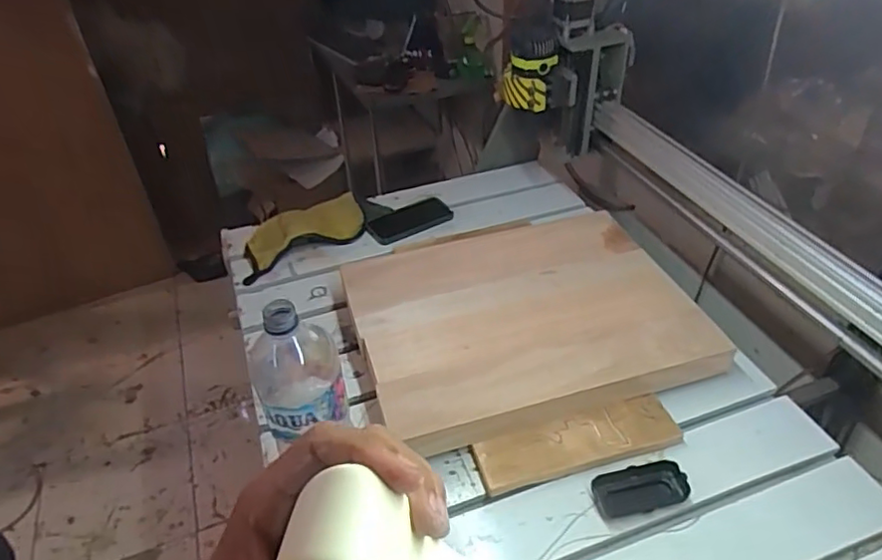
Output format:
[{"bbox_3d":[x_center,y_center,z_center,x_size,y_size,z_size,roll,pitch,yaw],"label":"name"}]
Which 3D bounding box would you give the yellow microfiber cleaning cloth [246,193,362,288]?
[{"bbox_3d":[-0.265,-0.087,1.150,0.260,0.049,0.116,-24,44,-24],"label":"yellow microfiber cleaning cloth"}]

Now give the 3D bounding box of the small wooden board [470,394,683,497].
[{"bbox_3d":[0.175,0.207,0.777,0.262,0.019,0.074,-12,40,-11],"label":"small wooden board"}]

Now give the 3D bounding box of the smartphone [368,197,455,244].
[{"bbox_3d":[-0.060,-0.119,1.188,0.163,0.009,0.080,-23,43,-23],"label":"smartphone"}]

